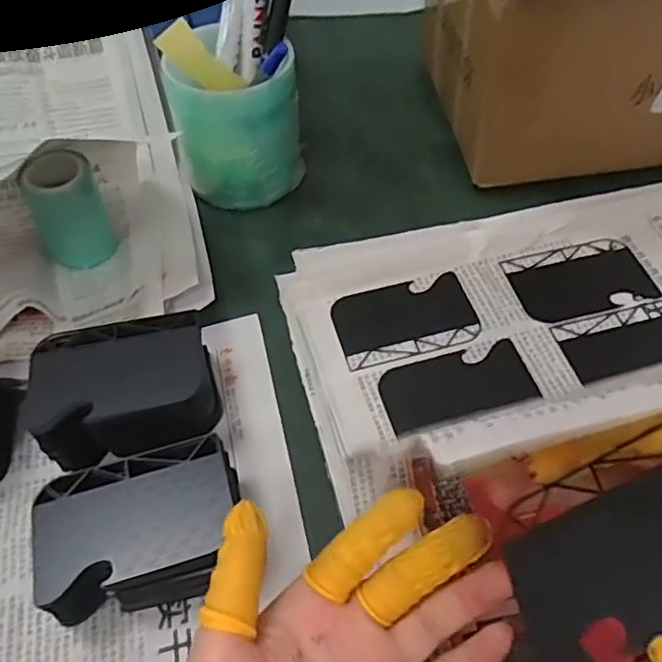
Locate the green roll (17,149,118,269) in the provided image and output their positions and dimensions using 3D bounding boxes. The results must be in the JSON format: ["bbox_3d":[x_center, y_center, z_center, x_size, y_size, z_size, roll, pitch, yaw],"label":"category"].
[{"bbox_3d":[-0.164,-0.075,0.391,0.041,0.069,0.033,-14,56,-9],"label":"green roll"}]

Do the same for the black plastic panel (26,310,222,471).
[{"bbox_3d":[-0.106,0.034,0.319,0.088,0.044,0.071,-9,55,-5],"label":"black plastic panel"}]

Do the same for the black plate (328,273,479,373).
[{"bbox_3d":[0.045,-0.007,0.374,0.083,0.005,0.052,-14,56,-8],"label":"black plate"}]

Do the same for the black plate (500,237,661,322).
[{"bbox_3d":[0.156,-0.034,0.392,0.084,0.005,0.053,-13,55,-7],"label":"black plate"}]

